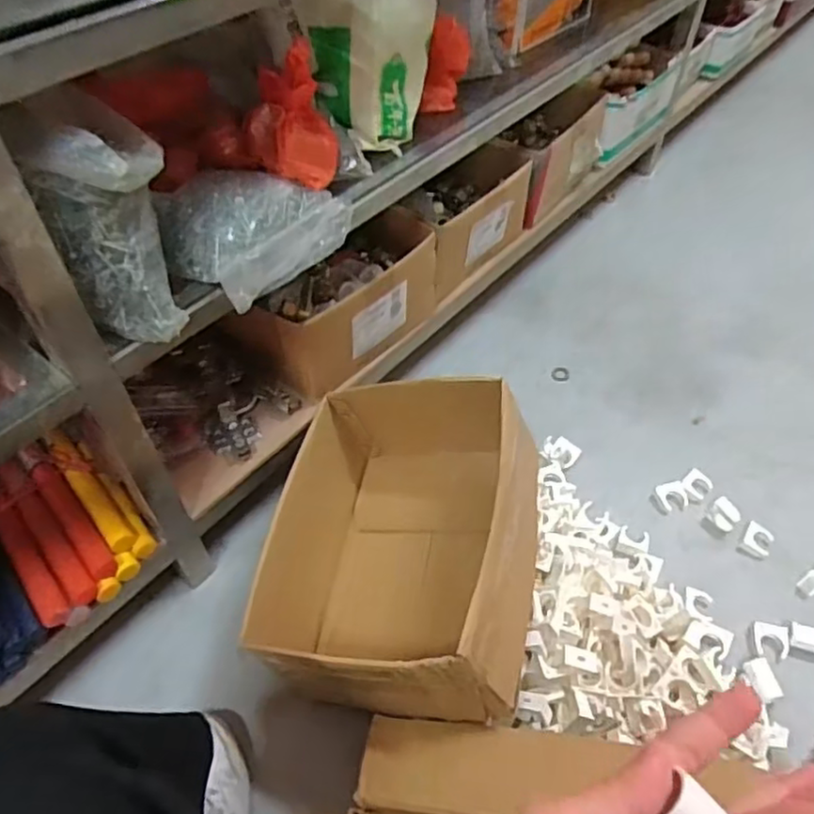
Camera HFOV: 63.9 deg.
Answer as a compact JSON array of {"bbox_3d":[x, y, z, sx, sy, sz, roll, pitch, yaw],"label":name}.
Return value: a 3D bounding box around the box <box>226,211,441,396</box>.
[{"bbox_3d":[-0.076,-0.127,0.771,0.117,0.117,0.230,35,58,26],"label":"box"}]

